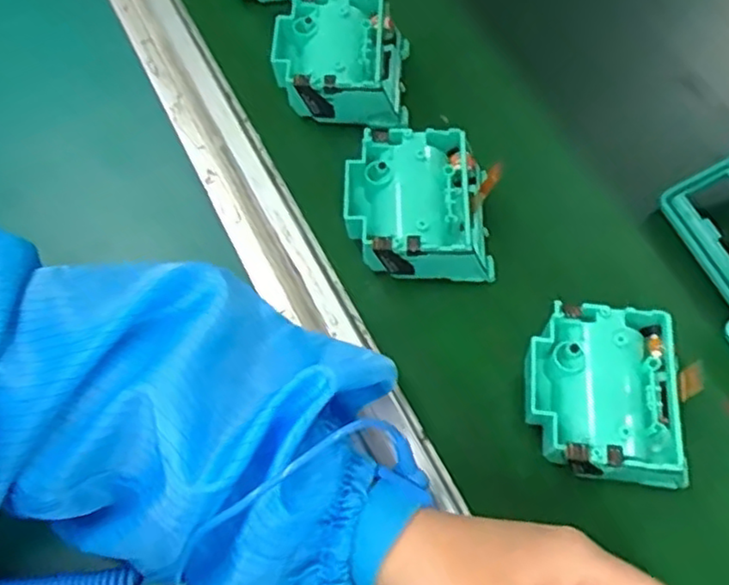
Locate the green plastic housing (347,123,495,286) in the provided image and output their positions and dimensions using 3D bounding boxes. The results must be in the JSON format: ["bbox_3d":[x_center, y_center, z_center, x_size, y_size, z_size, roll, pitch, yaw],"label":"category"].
[{"bbox_3d":[0.029,-0.044,0.365,0.080,0.046,0.078,0,62,-2],"label":"green plastic housing"}]

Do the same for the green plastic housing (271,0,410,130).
[{"bbox_3d":[-0.014,-0.139,0.407,0.082,0.044,0.076,0,62,-2],"label":"green plastic housing"}]

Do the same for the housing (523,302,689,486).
[{"bbox_3d":[0.111,0.050,0.313,0.071,0.038,0.077,6,62,1],"label":"housing"}]

